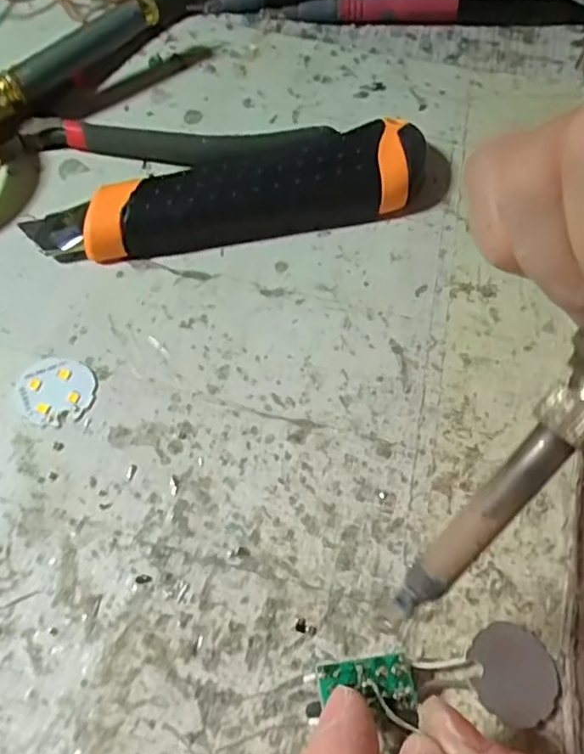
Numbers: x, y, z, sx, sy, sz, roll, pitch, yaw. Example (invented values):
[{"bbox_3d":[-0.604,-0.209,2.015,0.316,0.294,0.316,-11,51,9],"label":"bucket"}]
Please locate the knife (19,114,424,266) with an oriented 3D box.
[{"bbox_3d":[-0.018,-0.066,0.227,0.147,0.019,0.032,-17,64,-13],"label":"knife"}]

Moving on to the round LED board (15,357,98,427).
[{"bbox_3d":[-0.076,0.003,0.196,0.024,0.004,0.023,2,62,-3],"label":"round LED board"}]

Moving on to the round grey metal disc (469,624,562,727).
[{"bbox_3d":[0.058,0.078,0.162,0.024,0.004,0.024,7,52,-10],"label":"round grey metal disc"}]

